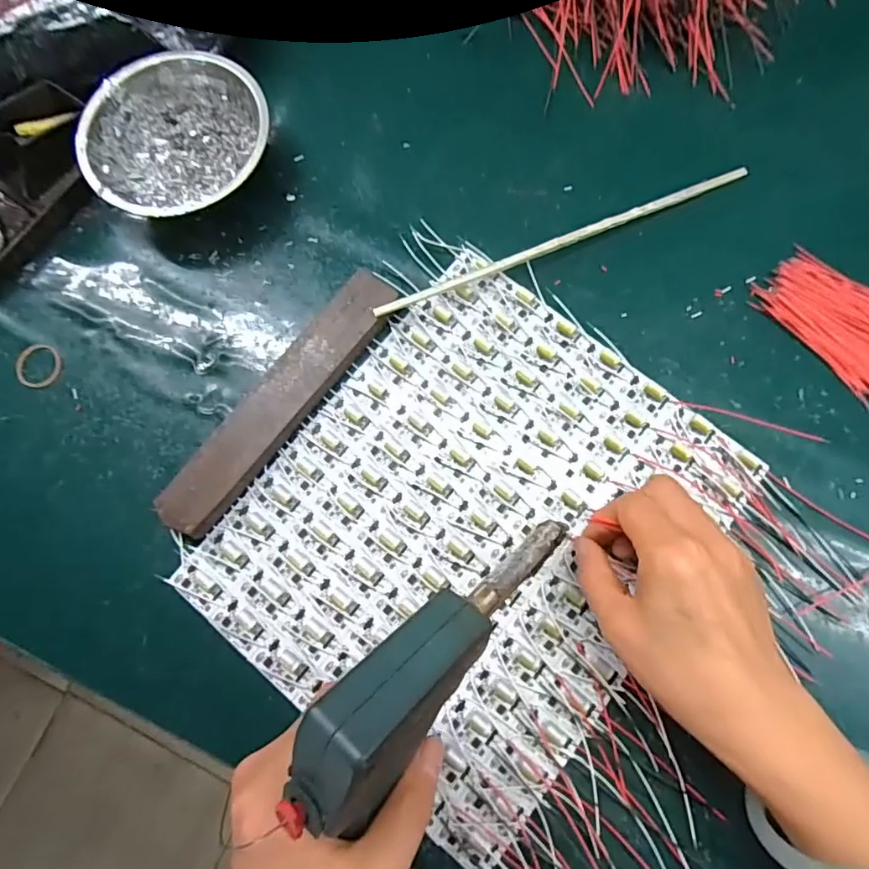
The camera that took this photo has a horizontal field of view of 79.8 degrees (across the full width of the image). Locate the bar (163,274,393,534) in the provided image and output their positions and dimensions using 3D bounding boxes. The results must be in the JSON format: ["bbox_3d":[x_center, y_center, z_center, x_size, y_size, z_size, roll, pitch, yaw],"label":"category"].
[{"bbox_3d":[-0.096,-0.024,0.333,0.037,0.018,0.199,37,80,10],"label":"bar"}]

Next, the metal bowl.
[{"bbox_3d":[-0.177,-0.203,0.366,0.116,0.044,0.123,0,76,1],"label":"metal bowl"}]

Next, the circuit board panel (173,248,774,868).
[{"bbox_3d":[0.023,0.052,0.318,0.248,0.012,0.284,39,80,10],"label":"circuit board panel"}]

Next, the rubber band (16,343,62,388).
[{"bbox_3d":[-0.268,-0.047,0.351,0.028,0.004,0.030,0,76,1],"label":"rubber band"}]

